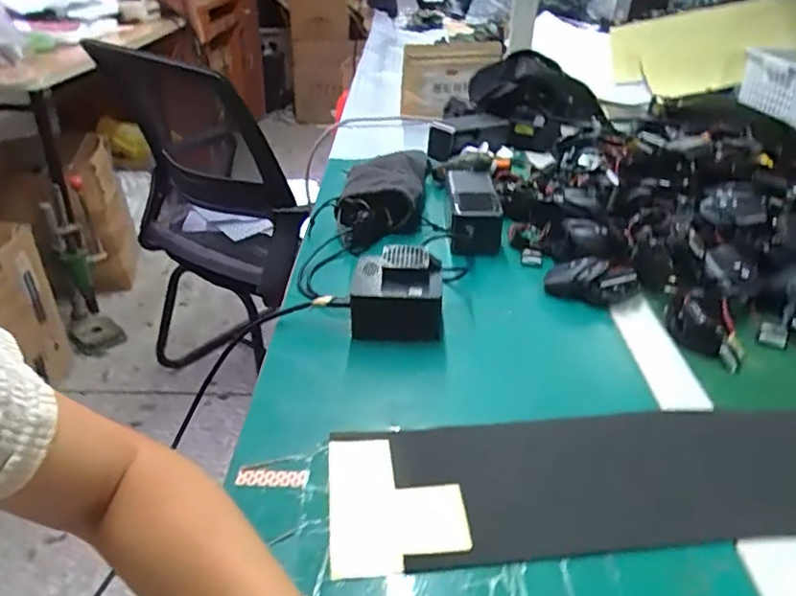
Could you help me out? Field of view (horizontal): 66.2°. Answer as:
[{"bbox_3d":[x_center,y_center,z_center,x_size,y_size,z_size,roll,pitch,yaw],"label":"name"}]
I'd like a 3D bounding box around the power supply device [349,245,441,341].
[{"bbox_3d":[0.000,-0.003,0.533,0.077,0.063,0.068,3,31,2],"label":"power supply device"}]

